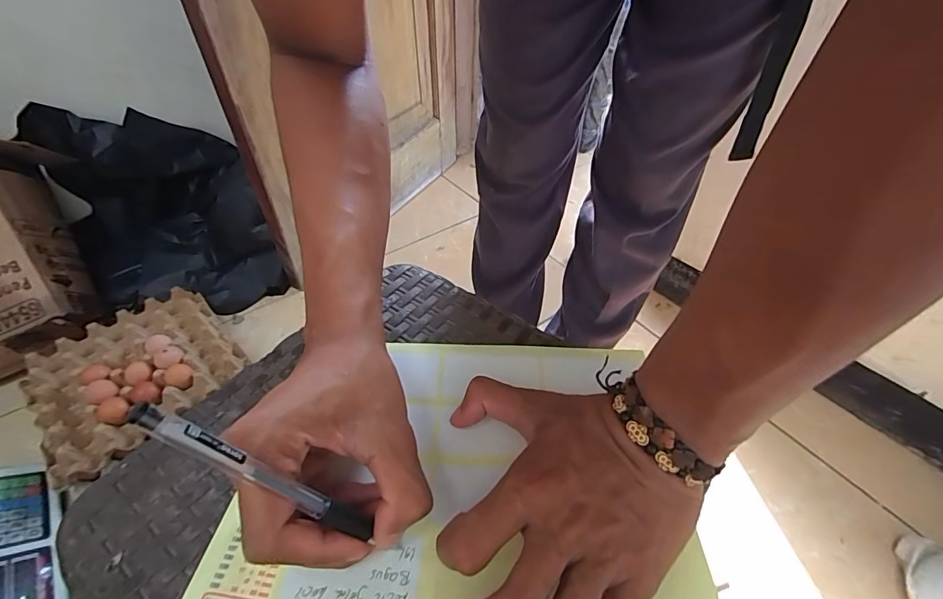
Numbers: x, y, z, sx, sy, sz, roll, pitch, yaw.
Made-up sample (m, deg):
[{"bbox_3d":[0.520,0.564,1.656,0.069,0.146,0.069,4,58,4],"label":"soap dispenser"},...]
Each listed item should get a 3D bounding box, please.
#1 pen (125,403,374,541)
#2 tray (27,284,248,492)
[{"bbox_3d":[-0.081,0.075,0.181,0.010,0.127,0.009,-19,43,16],"label":"pen"},{"bbox_3d":[-0.590,0.125,0.777,0.296,0.070,0.313,-34,55,-30],"label":"tray"}]

